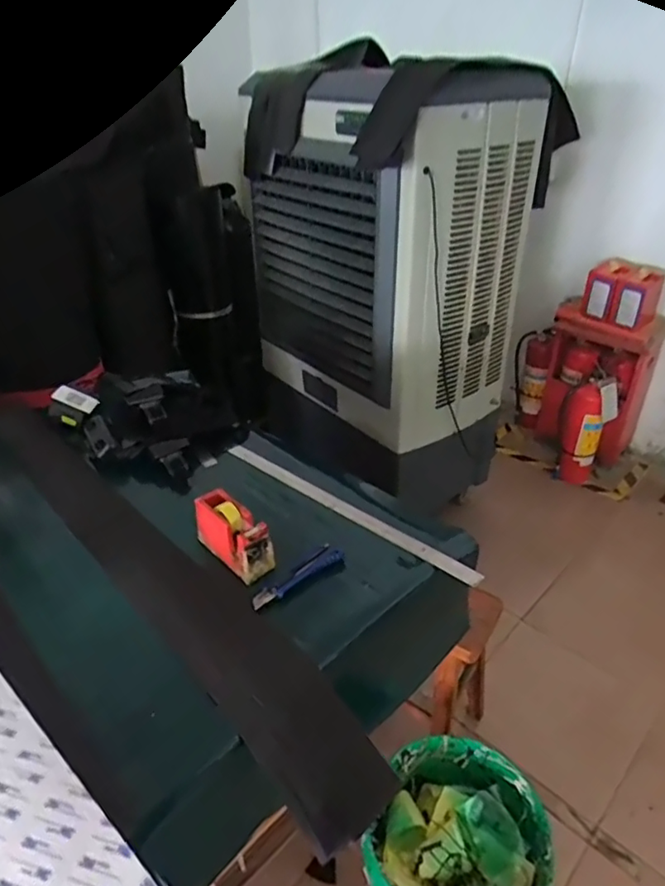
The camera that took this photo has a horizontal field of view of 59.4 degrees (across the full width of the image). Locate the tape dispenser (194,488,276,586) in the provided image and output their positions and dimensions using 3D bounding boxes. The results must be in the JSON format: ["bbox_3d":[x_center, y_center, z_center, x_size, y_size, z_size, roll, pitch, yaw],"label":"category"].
[{"bbox_3d":[-0.147,0.133,0.855,0.054,0.075,0.140,-28,42,-36],"label":"tape dispenser"}]

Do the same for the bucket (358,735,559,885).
[{"bbox_3d":[0.208,0.737,1.009,0.269,0.277,0.290,0,33,0],"label":"bucket"}]

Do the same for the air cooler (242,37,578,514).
[{"bbox_3d":[0.176,-0.509,1.827,0.773,1.089,0.662,27,41,35],"label":"air cooler"}]

